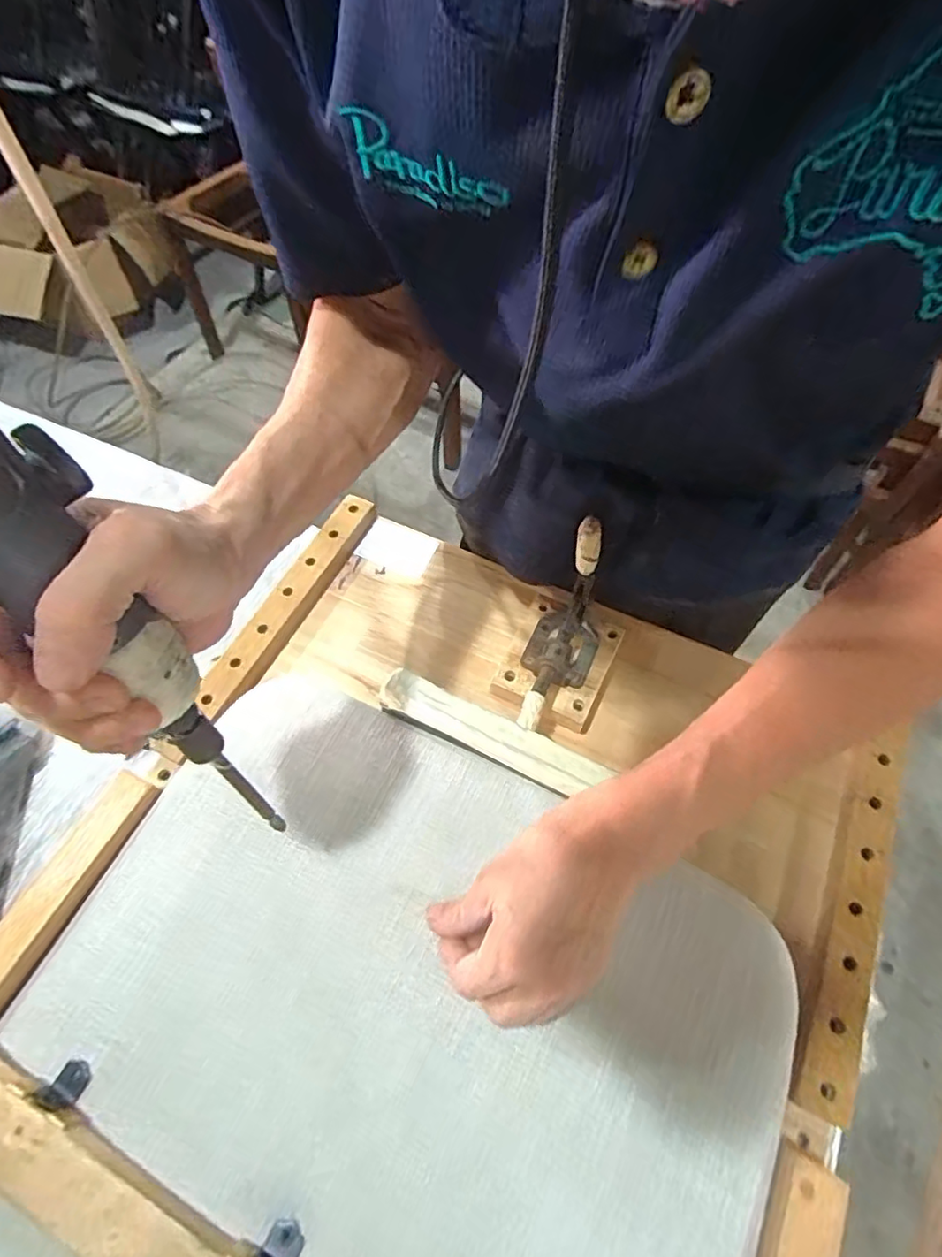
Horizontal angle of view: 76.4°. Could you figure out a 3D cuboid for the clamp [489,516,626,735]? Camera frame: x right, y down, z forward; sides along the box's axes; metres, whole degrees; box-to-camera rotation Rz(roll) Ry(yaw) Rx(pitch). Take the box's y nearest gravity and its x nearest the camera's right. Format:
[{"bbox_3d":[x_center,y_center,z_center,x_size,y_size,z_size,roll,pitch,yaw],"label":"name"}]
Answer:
[{"bbox_3d":[0.072,0.008,0.467,0.090,0.138,0.143,21,64,12],"label":"clamp"}]

